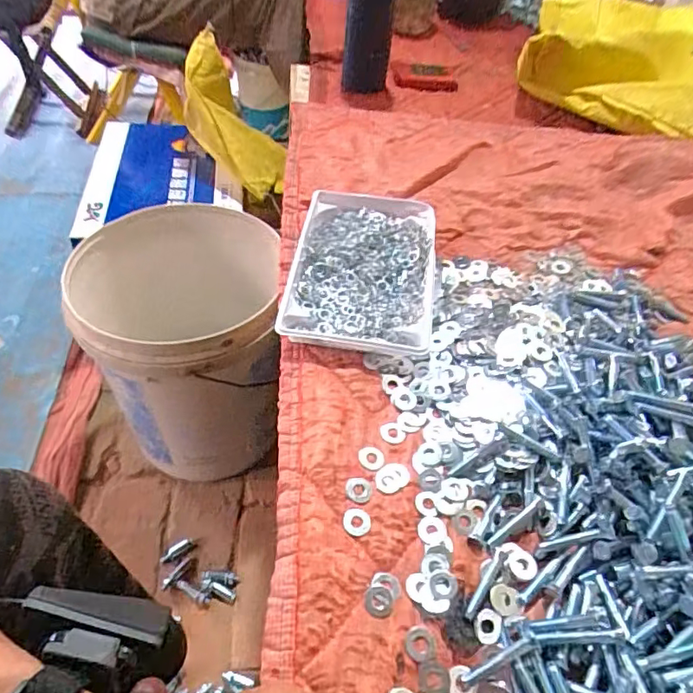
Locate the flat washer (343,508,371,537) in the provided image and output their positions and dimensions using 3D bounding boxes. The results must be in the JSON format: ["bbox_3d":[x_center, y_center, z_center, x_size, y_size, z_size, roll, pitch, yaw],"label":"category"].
[{"bbox_3d":[0.009,0.140,0.435,0.022,0.004,0.022,1,51,-1],"label":"flat washer"}]

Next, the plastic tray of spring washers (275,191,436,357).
[{"bbox_3d":[0.020,-0.086,0.598,0.150,0.031,0.223,7,51,4],"label":"plastic tray of spring washers"}]

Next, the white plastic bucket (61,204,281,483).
[{"bbox_3d":[-0.247,0.006,0.856,0.275,0.335,0.269,0,51,-4],"label":"white plastic bucket"}]

